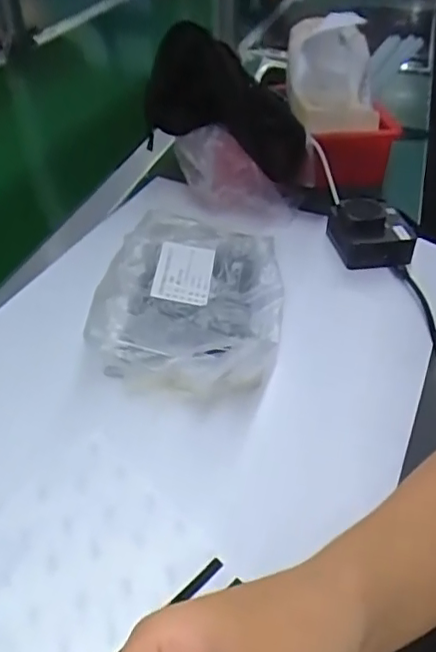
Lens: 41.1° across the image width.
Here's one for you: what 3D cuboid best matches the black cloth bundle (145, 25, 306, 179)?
[{"bbox_3d":[0.002,-0.243,0.643,0.185,0.165,0.051,13,42,14],"label":"black cloth bundle"}]

